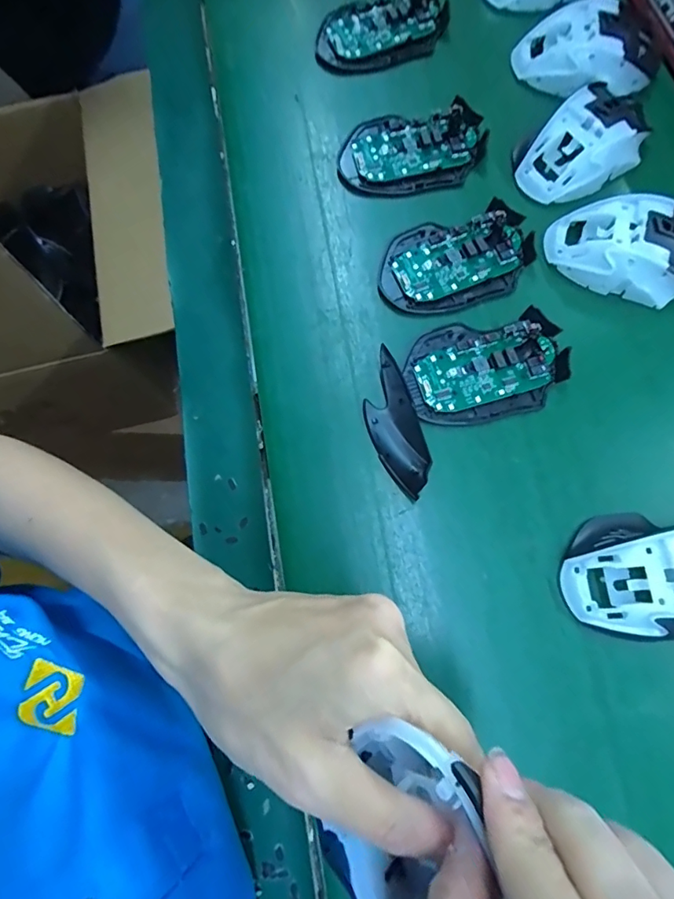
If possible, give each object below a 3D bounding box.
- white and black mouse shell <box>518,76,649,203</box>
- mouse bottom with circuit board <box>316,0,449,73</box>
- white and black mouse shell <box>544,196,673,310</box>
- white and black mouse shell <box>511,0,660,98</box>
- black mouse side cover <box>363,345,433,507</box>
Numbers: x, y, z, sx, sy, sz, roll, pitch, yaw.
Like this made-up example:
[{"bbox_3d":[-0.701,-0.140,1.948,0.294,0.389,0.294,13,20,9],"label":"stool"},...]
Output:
[{"bbox_3d":[0.186,-0.231,0.360,0.096,0.030,0.061,-36,79,-8],"label":"white and black mouse shell"},{"bbox_3d":[0.039,-0.354,0.402,0.114,0.014,0.065,-21,77,-4],"label":"mouse bottom with circuit board"},{"bbox_3d":[0.212,-0.143,0.342,0.113,0.034,0.061,8,77,3],"label":"white and black mouse shell"},{"bbox_3d":[0.206,-0.325,0.384,0.116,0.028,0.073,-3,76,0],"label":"white and black mouse shell"},{"bbox_3d":[0.039,-0.016,0.322,0.033,0.015,0.098,-17,77,-3],"label":"black mouse side cover"}]

